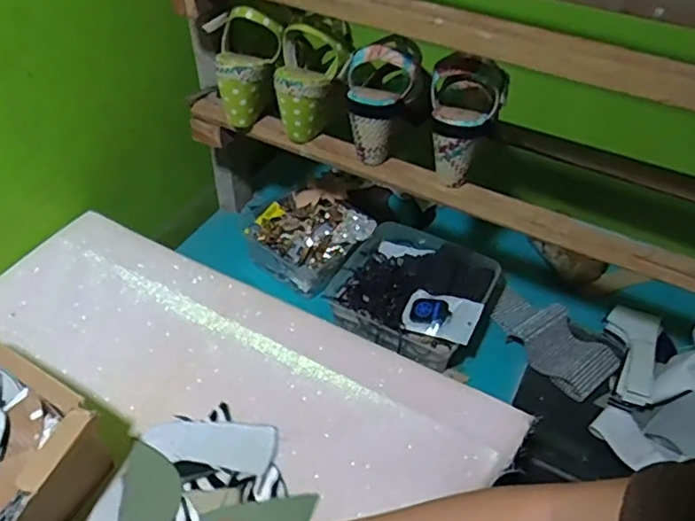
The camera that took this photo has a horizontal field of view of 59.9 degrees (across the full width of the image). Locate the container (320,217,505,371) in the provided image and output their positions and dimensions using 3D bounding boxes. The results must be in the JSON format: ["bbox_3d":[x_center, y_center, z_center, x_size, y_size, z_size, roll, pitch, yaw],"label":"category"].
[{"bbox_3d":[0.093,0.035,0.857,0.212,0.061,0.200,24,49,20],"label":"container"}]

